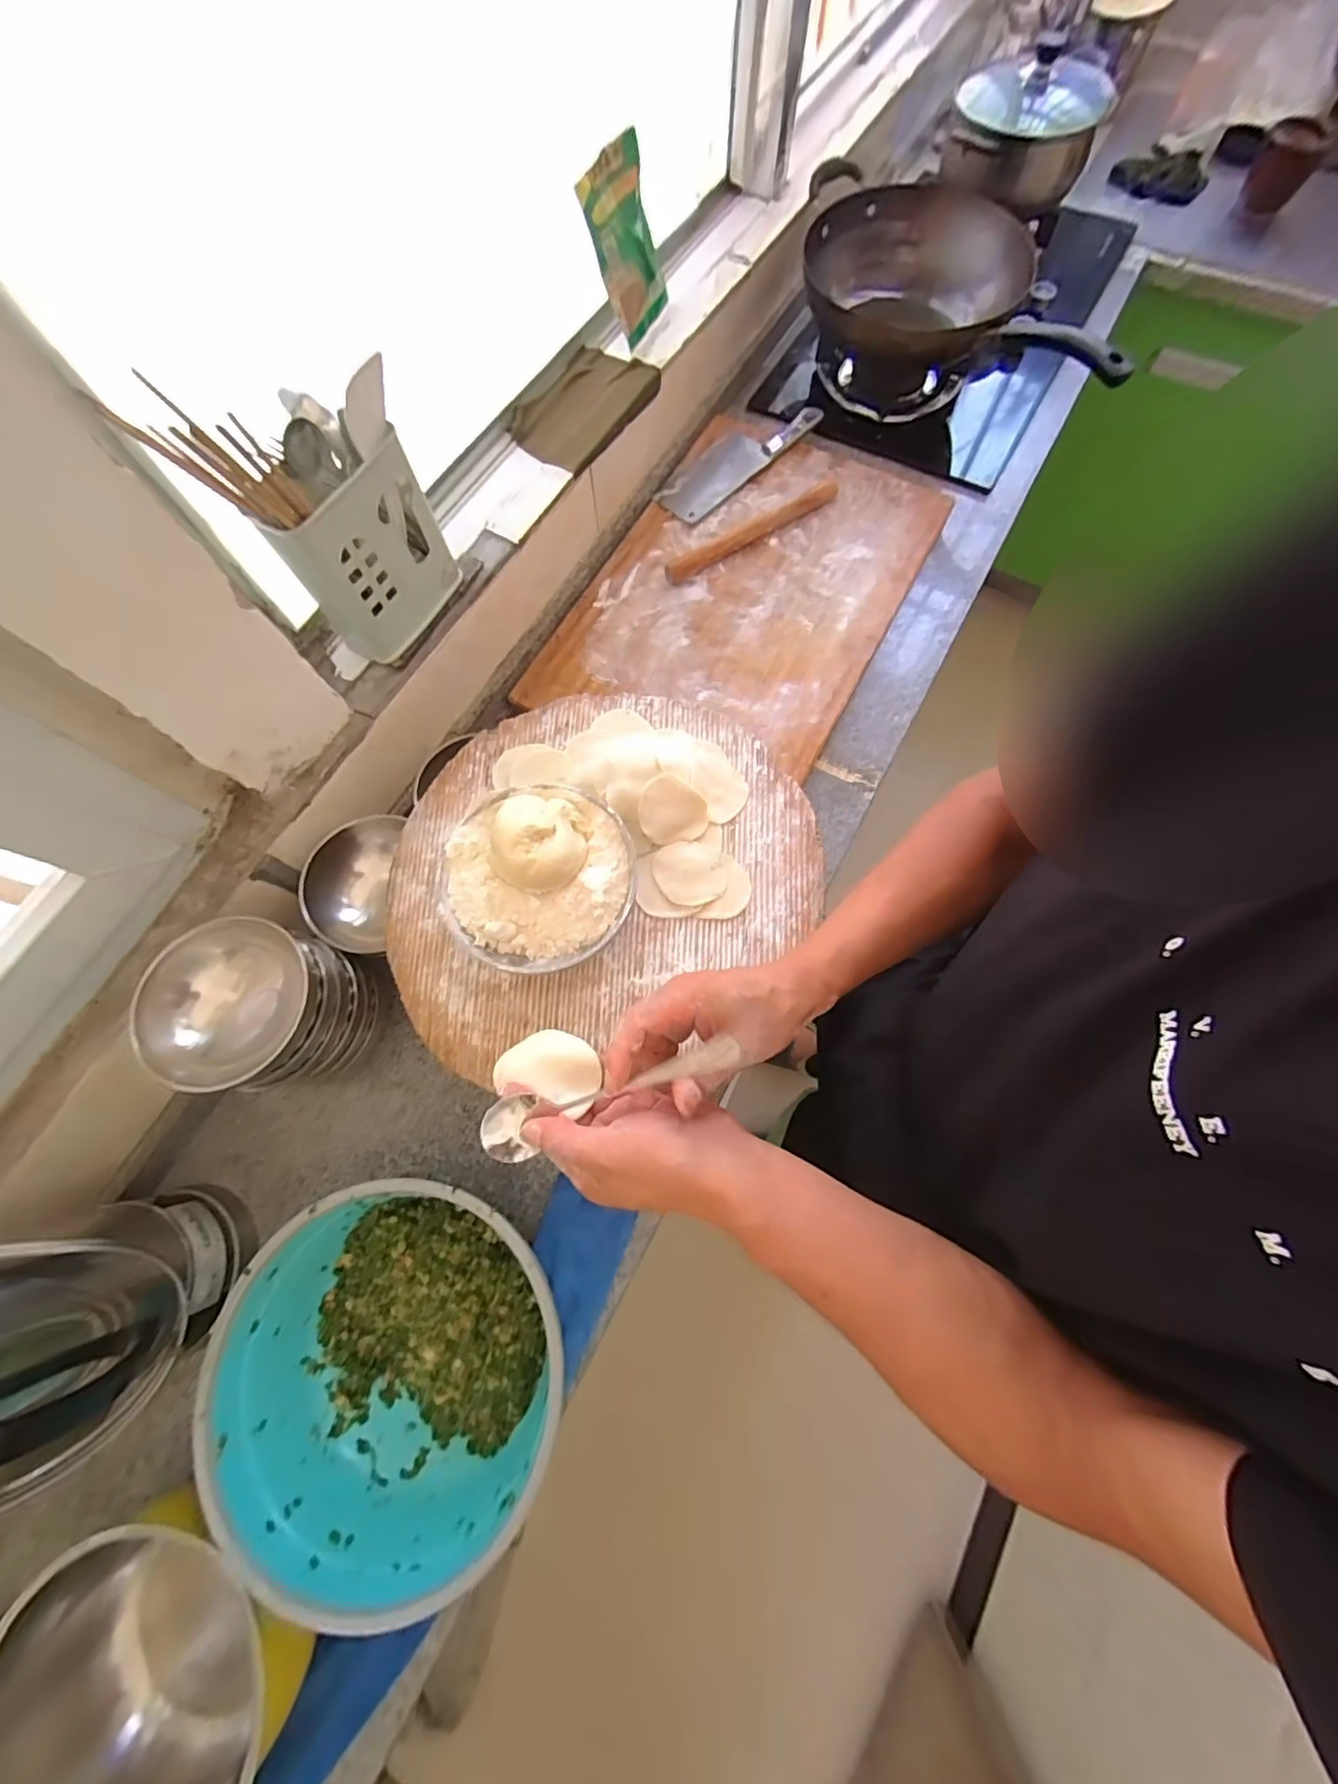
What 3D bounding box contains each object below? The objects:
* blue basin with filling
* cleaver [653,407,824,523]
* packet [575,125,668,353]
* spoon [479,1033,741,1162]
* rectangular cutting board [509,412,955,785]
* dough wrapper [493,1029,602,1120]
[{"bbox_3d":[-0.237,0.409,0.516,0.280,0.115,0.279,-1,73,3],"label":"blue basin with filling"},{"bbox_3d":[0.105,-0.661,0.873,0.286,0.022,0.092,-43,75,-10],"label":"cleaver"},{"bbox_3d":[-0.048,-0.800,0.717,0.034,0.166,0.100,30,79,26],"label":"packet"},{"bbox_3d":[-0.036,0.125,0.351,0.160,0.026,0.036,-19,75,7],"label":"spoon"},{"bbox_3d":[0.110,-0.429,0.791,0.391,0.025,0.563,26,76,11],"label":"rectangular cutting board"},{"bbox_3d":[-0.081,0.120,0.392,0.069,0.013,0.049,25,76,7],"label":"dough wrapper"}]

